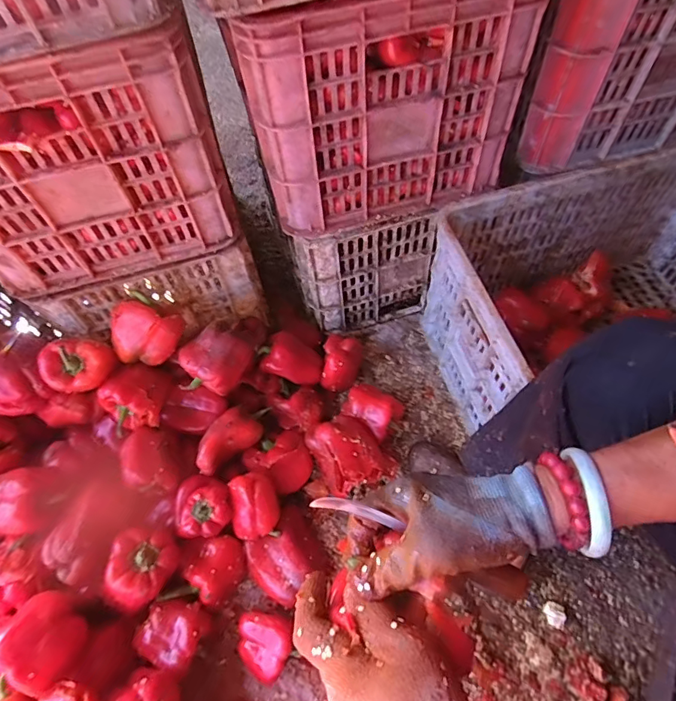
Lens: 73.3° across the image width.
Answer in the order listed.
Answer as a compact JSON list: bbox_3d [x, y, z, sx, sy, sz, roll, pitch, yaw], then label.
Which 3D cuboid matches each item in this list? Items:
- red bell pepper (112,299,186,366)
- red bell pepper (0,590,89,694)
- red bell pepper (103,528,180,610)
[{"bbox_3d":[-0.297,-0.034,0.709,0.104,0.065,0.091,2,58,4],"label":"red bell pepper"},{"bbox_3d":[-0.357,0.354,0.555,0.089,0.069,0.081,-1,58,2],"label":"red bell pepper"},{"bbox_3d":[-0.264,0.296,0.626,0.081,0.070,0.093,-10,58,-4],"label":"red bell pepper"}]

